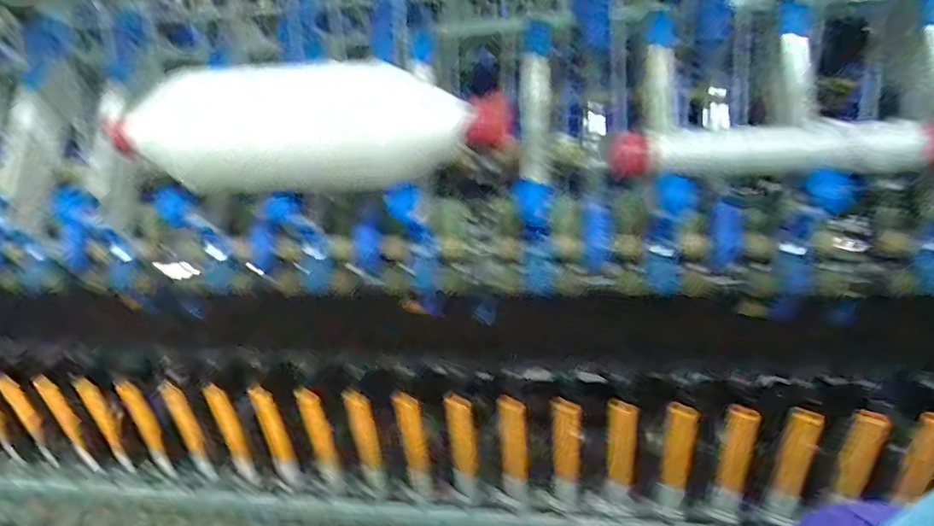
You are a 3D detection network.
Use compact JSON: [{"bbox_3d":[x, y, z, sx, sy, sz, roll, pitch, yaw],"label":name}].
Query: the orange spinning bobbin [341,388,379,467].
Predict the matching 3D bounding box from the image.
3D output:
[{"bbox_3d":[-0.143,0.228,0.767,0.028,0.129,0.024,-14,32,-12],"label":"orange spinning bobbin"}]

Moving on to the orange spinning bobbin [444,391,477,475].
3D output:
[{"bbox_3d":[-0.007,0.232,0.742,0.033,0.132,0.029,-8,31,-3],"label":"orange spinning bobbin"}]

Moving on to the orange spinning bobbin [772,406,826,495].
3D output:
[{"bbox_3d":[0.399,0.228,0.672,0.034,0.116,0.033,18,39,34],"label":"orange spinning bobbin"}]

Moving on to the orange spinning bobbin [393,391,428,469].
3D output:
[{"bbox_3d":[-0.075,0.237,0.759,0.028,0.149,0.033,-14,32,-12],"label":"orange spinning bobbin"}]

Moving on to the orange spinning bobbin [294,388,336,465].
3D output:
[{"bbox_3d":[-0.212,0.234,0.784,0.026,0.138,0.034,-19,34,-20],"label":"orange spinning bobbin"}]

